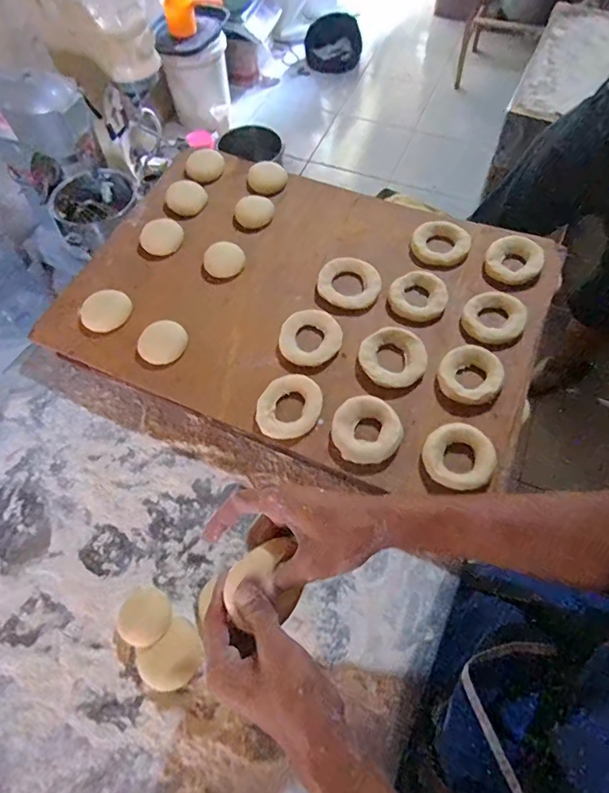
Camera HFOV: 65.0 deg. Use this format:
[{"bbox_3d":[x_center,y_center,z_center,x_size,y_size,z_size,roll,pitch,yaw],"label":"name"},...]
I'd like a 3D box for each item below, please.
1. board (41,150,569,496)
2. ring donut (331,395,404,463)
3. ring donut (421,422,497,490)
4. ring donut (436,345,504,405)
[{"bbox_3d":[-0.004,-0.123,0.639,0.595,0.064,0.419,21,64,14],"label":"board"},{"bbox_3d":[0.068,0.036,0.523,0.074,0.019,0.069,15,63,8],"label":"ring donut"},{"bbox_3d":[0.162,0.063,0.501,0.071,0.014,0.068,0,62,0],"label":"ring donut"},{"bbox_3d":[0.187,-0.024,0.540,0.068,0.018,0.065,21,64,11],"label":"ring donut"}]

